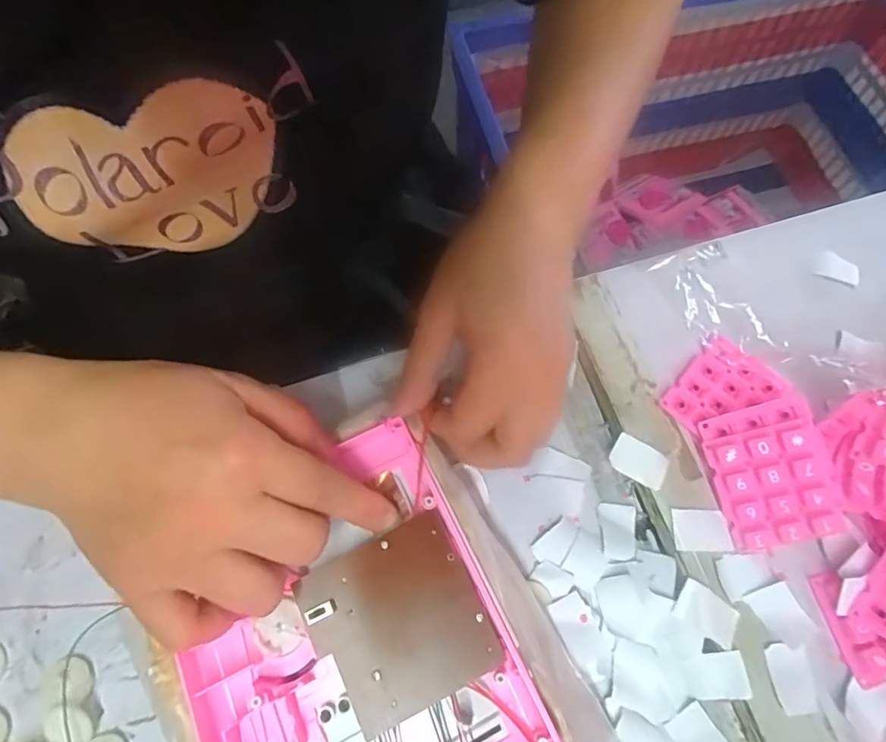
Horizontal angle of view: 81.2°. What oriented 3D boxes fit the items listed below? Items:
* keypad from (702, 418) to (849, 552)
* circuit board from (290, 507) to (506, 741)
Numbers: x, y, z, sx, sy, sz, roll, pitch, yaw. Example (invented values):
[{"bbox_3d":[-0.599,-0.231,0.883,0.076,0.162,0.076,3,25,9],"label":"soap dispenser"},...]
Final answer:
[{"bbox_3d":[0.165,0.057,0.257,0.049,0.011,0.057,-18,83,17],"label":"keypad"},{"bbox_3d":[-0.020,0.111,0.231,0.072,0.005,0.072,-26,70,-9],"label":"circuit board"}]

